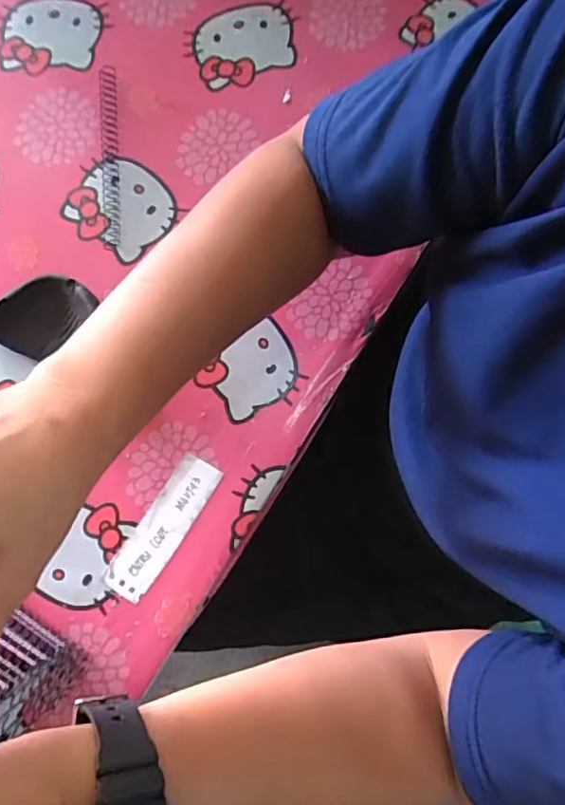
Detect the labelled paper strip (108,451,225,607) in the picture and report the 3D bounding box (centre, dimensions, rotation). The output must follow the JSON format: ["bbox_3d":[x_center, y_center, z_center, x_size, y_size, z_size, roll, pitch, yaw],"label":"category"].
[{"bbox_3d":[-0.084,0.088,0.394,0.032,0.004,0.107,33,81,6],"label":"labelled paper strip"}]

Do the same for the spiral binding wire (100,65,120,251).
[{"bbox_3d":[-0.137,-0.194,0.436,0.014,0.013,0.149,-3,79,-1],"label":"spiral binding wire"}]

